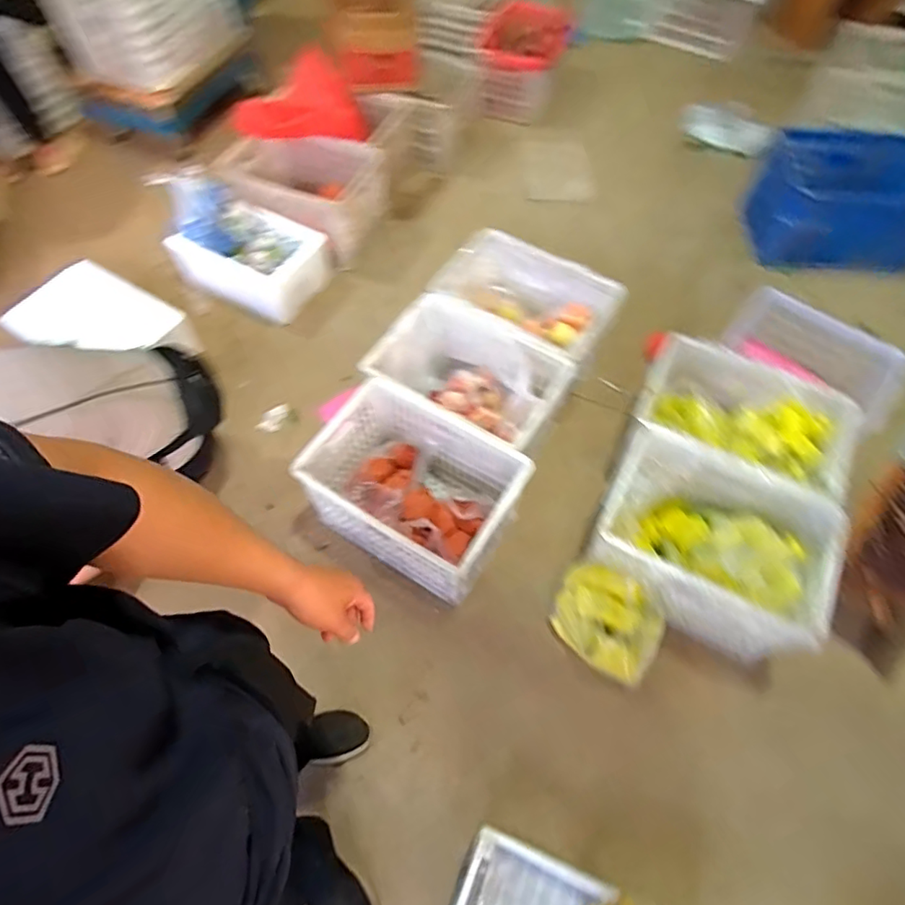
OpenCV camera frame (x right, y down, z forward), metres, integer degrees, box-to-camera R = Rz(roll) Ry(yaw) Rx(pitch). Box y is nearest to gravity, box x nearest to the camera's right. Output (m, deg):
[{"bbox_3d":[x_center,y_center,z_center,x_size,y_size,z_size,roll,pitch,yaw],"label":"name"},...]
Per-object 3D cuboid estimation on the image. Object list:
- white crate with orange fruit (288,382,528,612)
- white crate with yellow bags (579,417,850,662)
[{"bbox_3d":[-0.099,0.098,1.430,0.488,0.261,0.360,31,65,16],"label":"white crate with orange fruit"},{"bbox_3d":[0.611,0.226,1.349,0.504,0.277,0.382,23,63,12],"label":"white crate with yellow bags"}]

